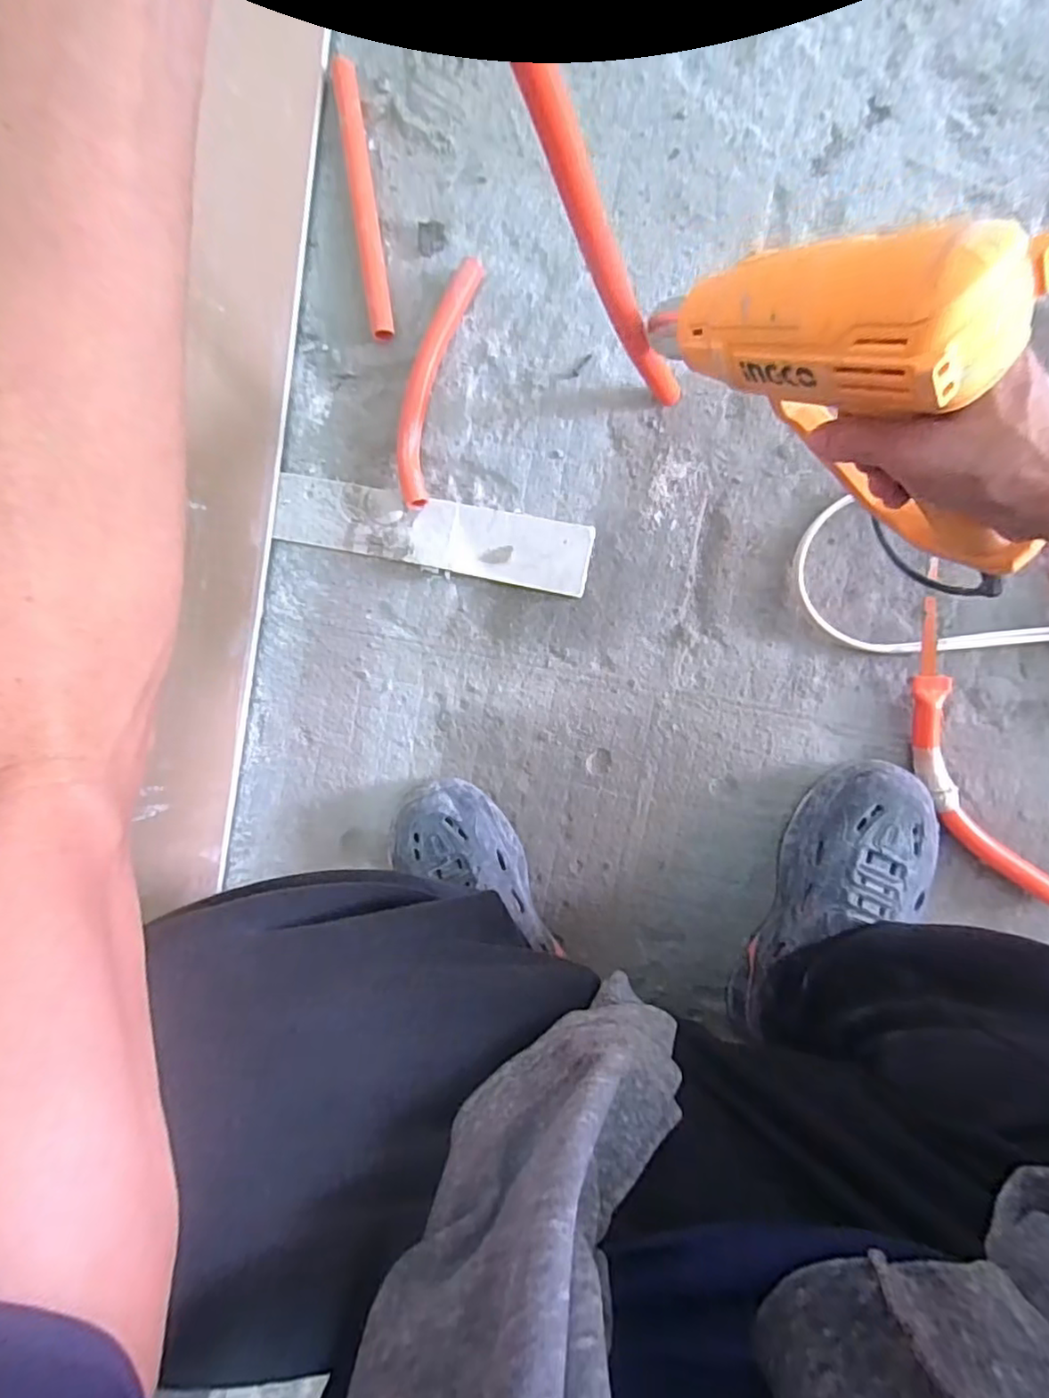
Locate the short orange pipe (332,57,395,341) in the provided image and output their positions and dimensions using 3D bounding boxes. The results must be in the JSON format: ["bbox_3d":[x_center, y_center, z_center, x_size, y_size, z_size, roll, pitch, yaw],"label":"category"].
[{"bbox_3d":[-0.141,-0.437,0.530,0.020,0.019,0.234,-8,94,6],"label":"short orange pipe"}]

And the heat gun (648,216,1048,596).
[{"bbox_3d":[0.188,-0.161,0.312,0.078,0.148,0.251,-42,90,7],"label":"heat gun"}]

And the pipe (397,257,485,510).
[{"bbox_3d":[-0.082,-0.277,0.537,0.042,0.024,0.208,16,96,4],"label":"pipe"}]

